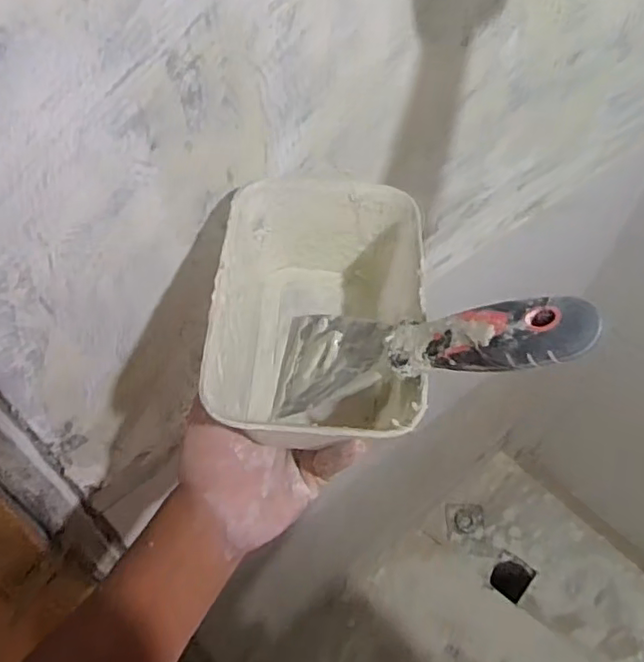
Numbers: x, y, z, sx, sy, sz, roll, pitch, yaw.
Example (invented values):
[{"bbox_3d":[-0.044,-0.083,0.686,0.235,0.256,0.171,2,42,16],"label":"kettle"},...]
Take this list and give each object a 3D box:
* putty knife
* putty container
[{"bbox_3d":[0.041,0.011,0.331,0.205,0.025,0.059,-11,35,49],"label":"putty knife"},{"bbox_3d":[0.000,-0.004,0.384,0.116,0.086,0.167,1,51,3],"label":"putty container"}]

